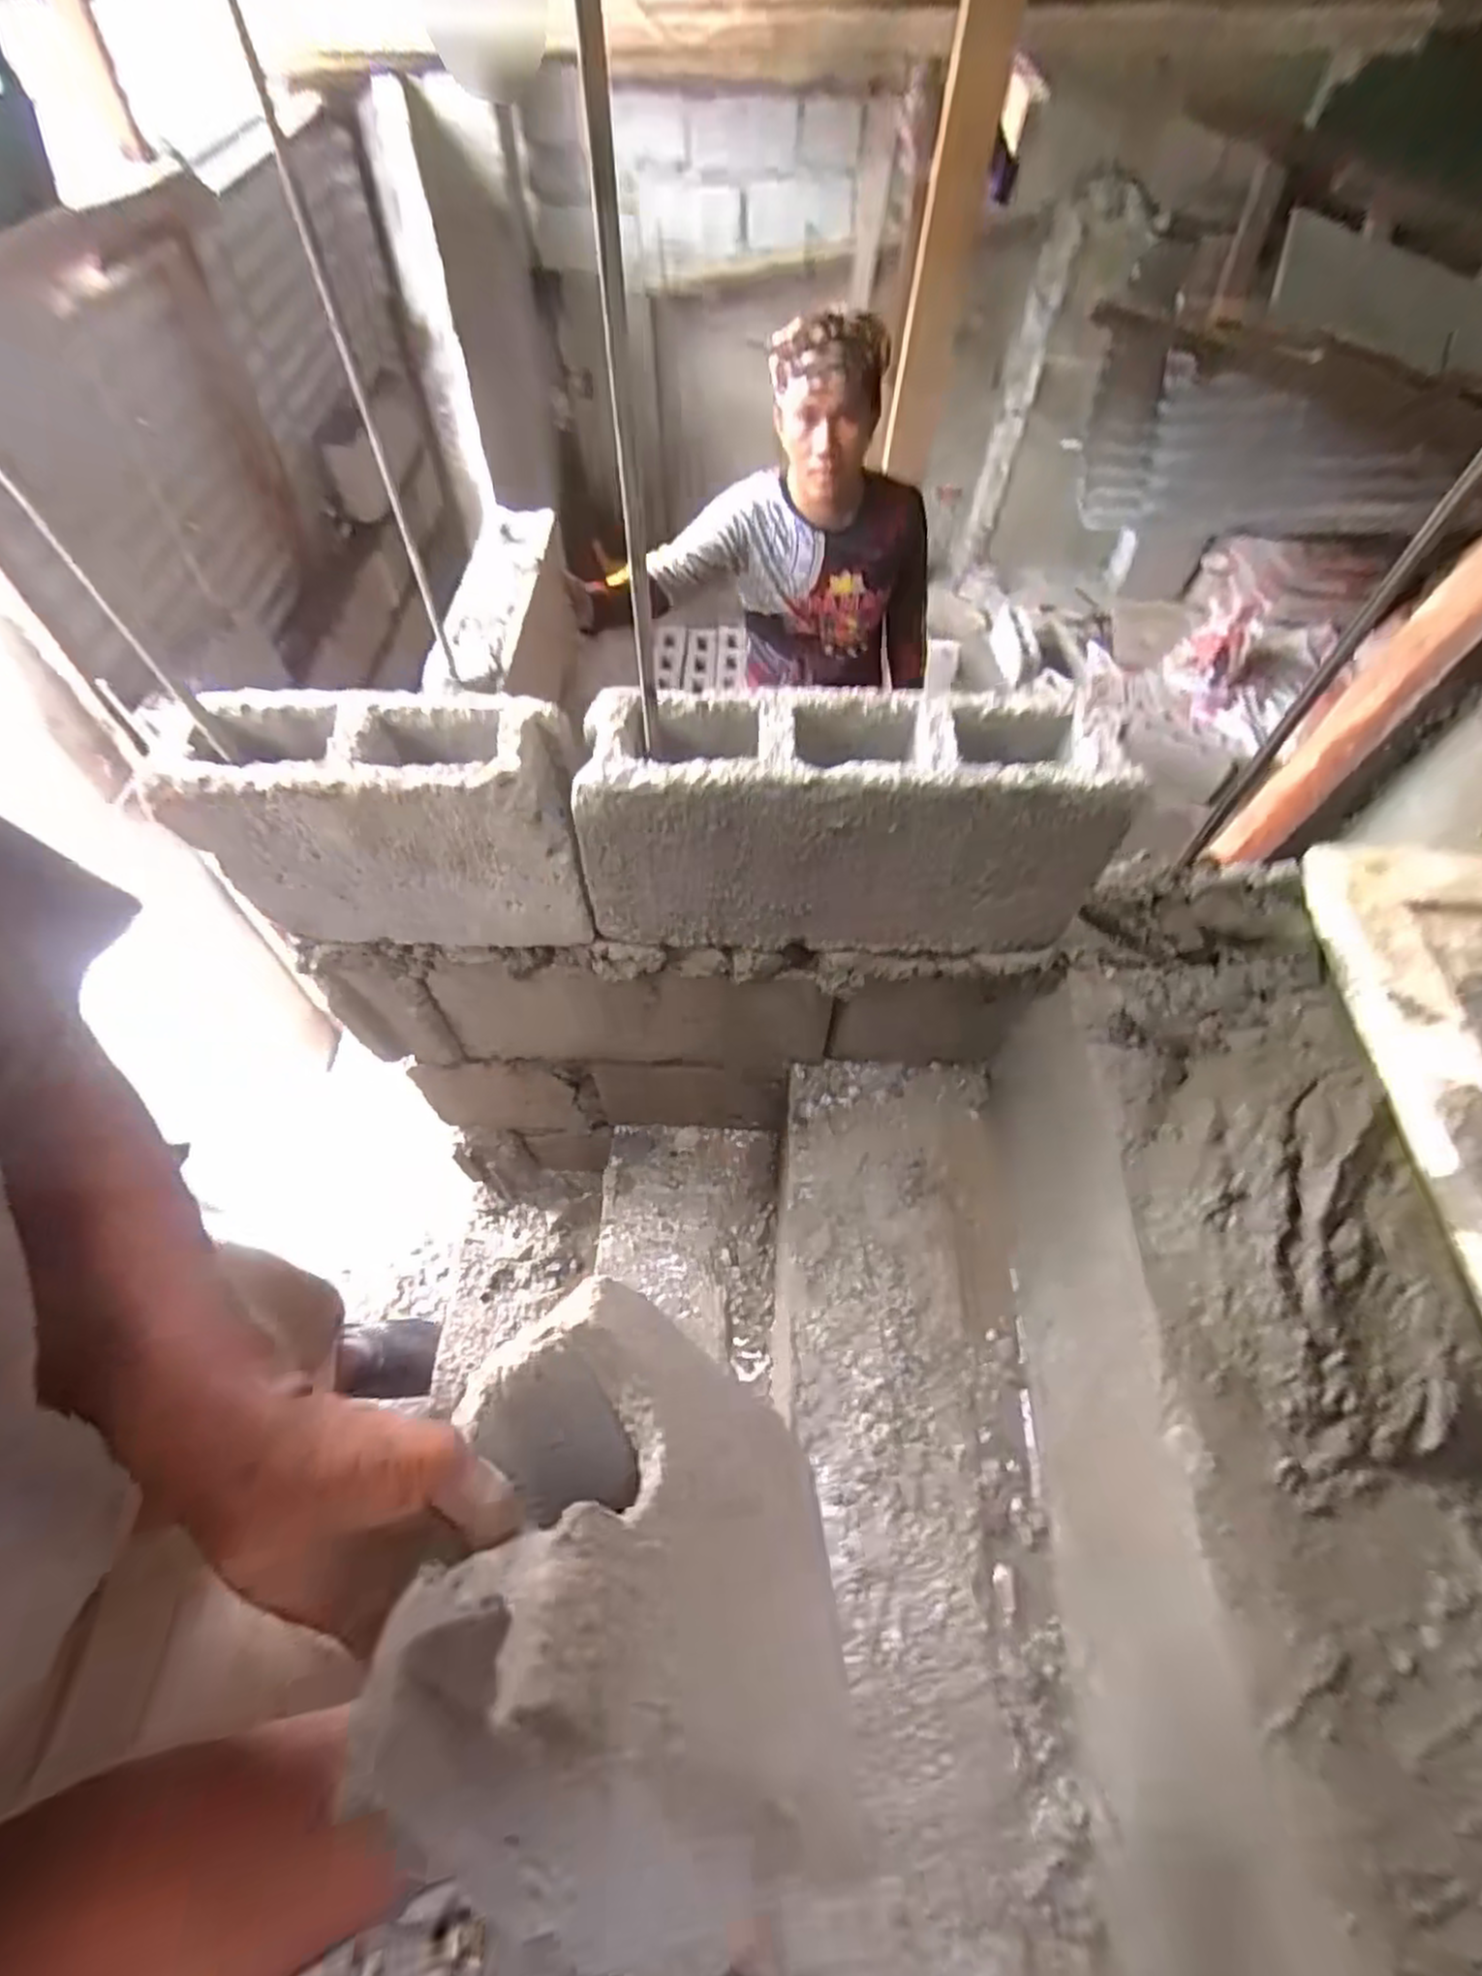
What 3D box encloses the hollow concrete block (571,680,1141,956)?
[{"bbox_3d":[0.077,-0.127,0.601,0.386,0.194,0.095,1,58,-1],"label":"hollow concrete block"}]

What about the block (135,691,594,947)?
[{"bbox_3d":[-0.262,-0.126,0.602,0.268,0.184,0.092,1,58,-2],"label":"block"}]

